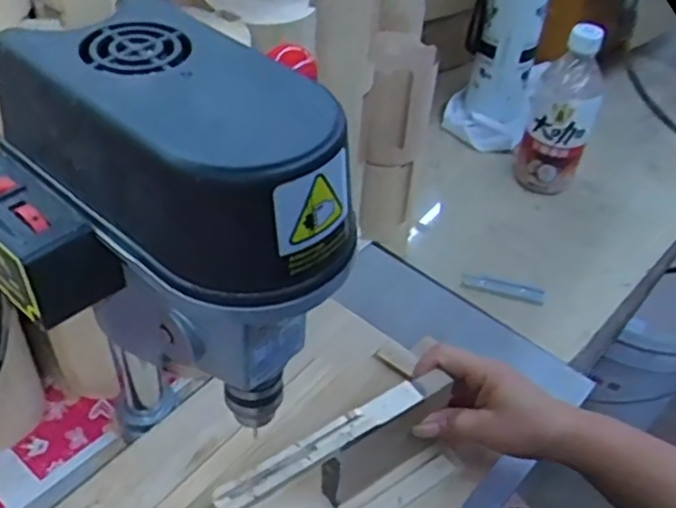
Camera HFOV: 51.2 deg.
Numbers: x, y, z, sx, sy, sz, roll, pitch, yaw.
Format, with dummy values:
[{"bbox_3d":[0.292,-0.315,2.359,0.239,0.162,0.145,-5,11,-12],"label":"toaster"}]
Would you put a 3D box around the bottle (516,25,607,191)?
[{"bbox_3d":[0.247,-0.157,0.770,0.072,0.175,0.075,20,46,14],"label":"bottle"}]

